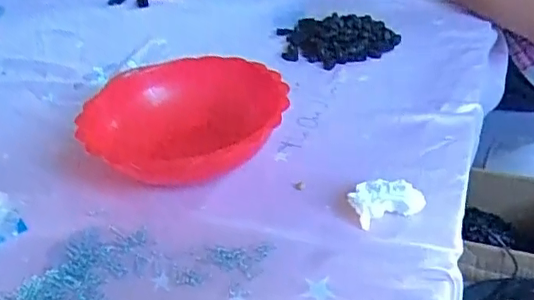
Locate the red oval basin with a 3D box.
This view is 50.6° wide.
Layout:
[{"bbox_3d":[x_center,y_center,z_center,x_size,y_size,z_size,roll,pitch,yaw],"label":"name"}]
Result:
[{"bbox_3d":[-0.098,-0.036,0.687,0.247,0.107,0.122,-10,33,-4],"label":"red oval basin"}]

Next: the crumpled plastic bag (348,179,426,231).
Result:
[{"bbox_3d":[0.122,0.048,0.580,0.074,0.027,0.046,-9,33,-3],"label":"crumpled plastic bag"}]

